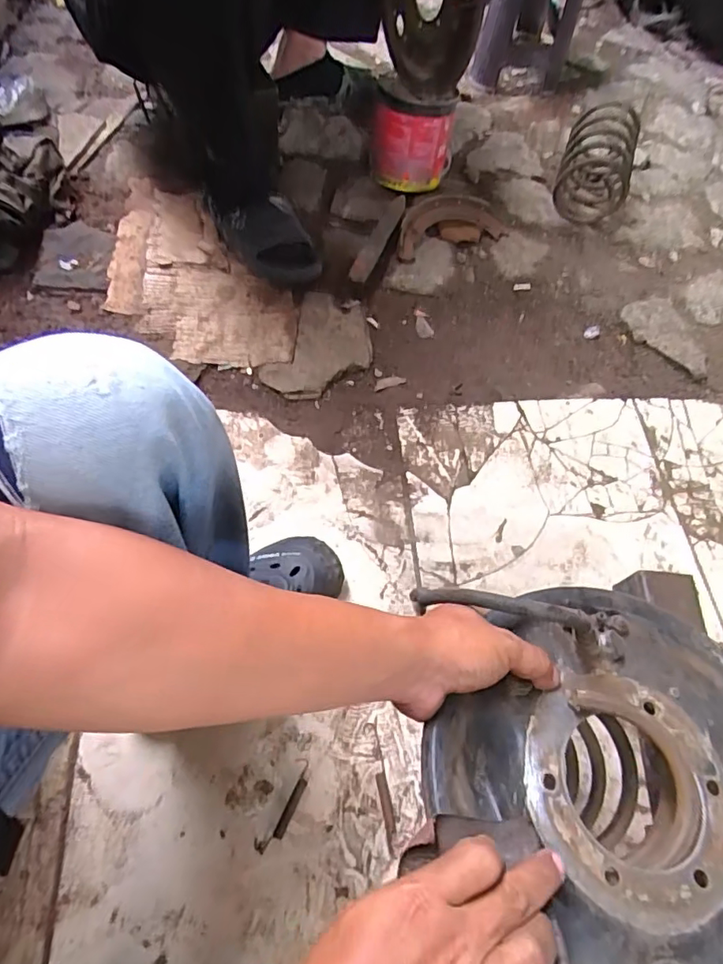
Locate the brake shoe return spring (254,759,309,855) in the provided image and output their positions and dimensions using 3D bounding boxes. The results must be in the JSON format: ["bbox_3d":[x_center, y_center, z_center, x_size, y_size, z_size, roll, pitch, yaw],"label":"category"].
[{"bbox_3d":[-0.082,0.351,0.591,0.023,0.008,0.096,26,63,11],"label":"brake shoe return spring"}]

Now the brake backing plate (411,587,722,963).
[{"bbox_3d":[0.173,0.190,0.347,0.256,0.056,0.257,1,61,-2],"label":"brake backing plate"}]

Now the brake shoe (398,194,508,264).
[{"bbox_3d":[0.153,-0.499,1.049,0.233,0.044,0.128,-22,66,-16],"label":"brake shoe"}]

